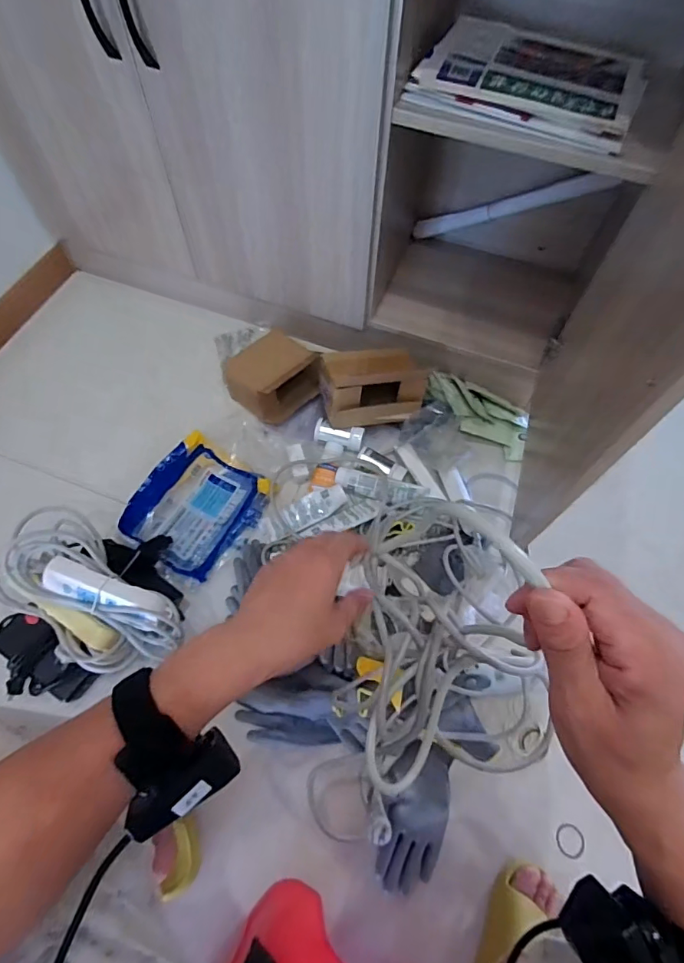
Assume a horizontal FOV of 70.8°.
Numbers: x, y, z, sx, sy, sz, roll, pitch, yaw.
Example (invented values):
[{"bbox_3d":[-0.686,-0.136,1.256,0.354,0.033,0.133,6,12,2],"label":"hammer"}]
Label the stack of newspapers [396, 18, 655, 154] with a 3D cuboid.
[{"bbox_3d":[0.270,-0.575,0.679,0.289,0.032,0.237,22,64,10],"label":"stack of newspapers"}]

